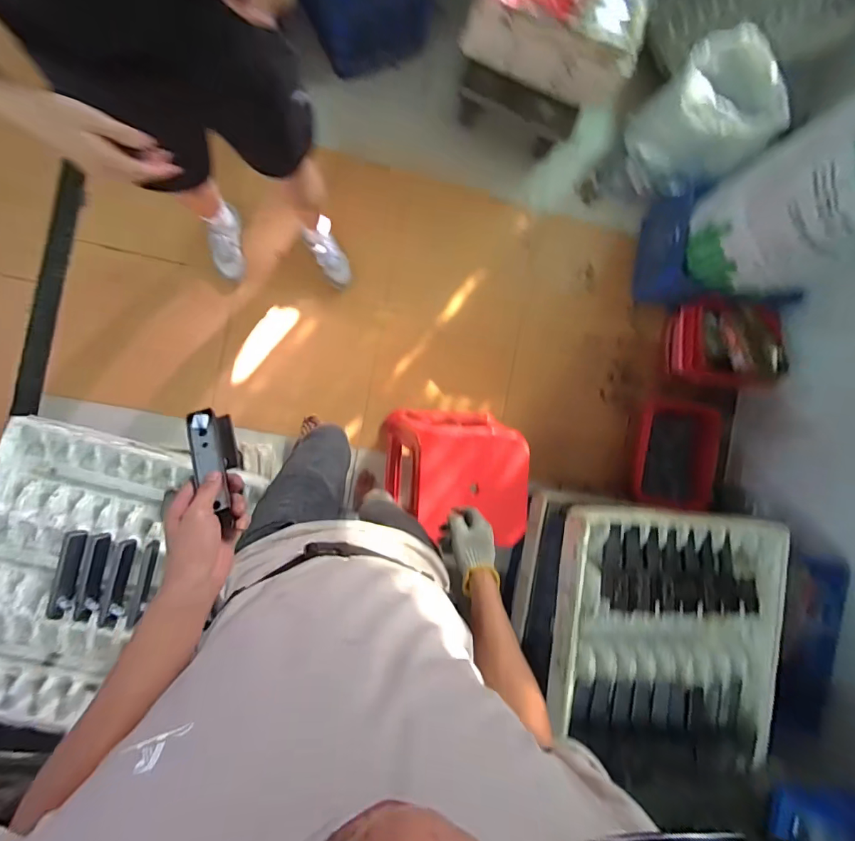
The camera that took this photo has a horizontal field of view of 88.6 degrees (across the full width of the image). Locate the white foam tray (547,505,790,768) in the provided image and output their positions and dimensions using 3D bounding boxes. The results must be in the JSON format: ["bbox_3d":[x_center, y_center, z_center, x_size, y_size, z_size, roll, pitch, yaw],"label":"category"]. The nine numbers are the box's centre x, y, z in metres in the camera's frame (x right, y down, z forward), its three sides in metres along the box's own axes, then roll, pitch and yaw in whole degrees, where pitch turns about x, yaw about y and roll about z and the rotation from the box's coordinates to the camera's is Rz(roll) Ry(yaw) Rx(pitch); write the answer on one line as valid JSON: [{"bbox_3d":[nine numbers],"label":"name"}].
[{"bbox_3d":[0.542,0.455,0.954,0.504,0.099,0.495,7,90,-8],"label":"white foam tray"}]

